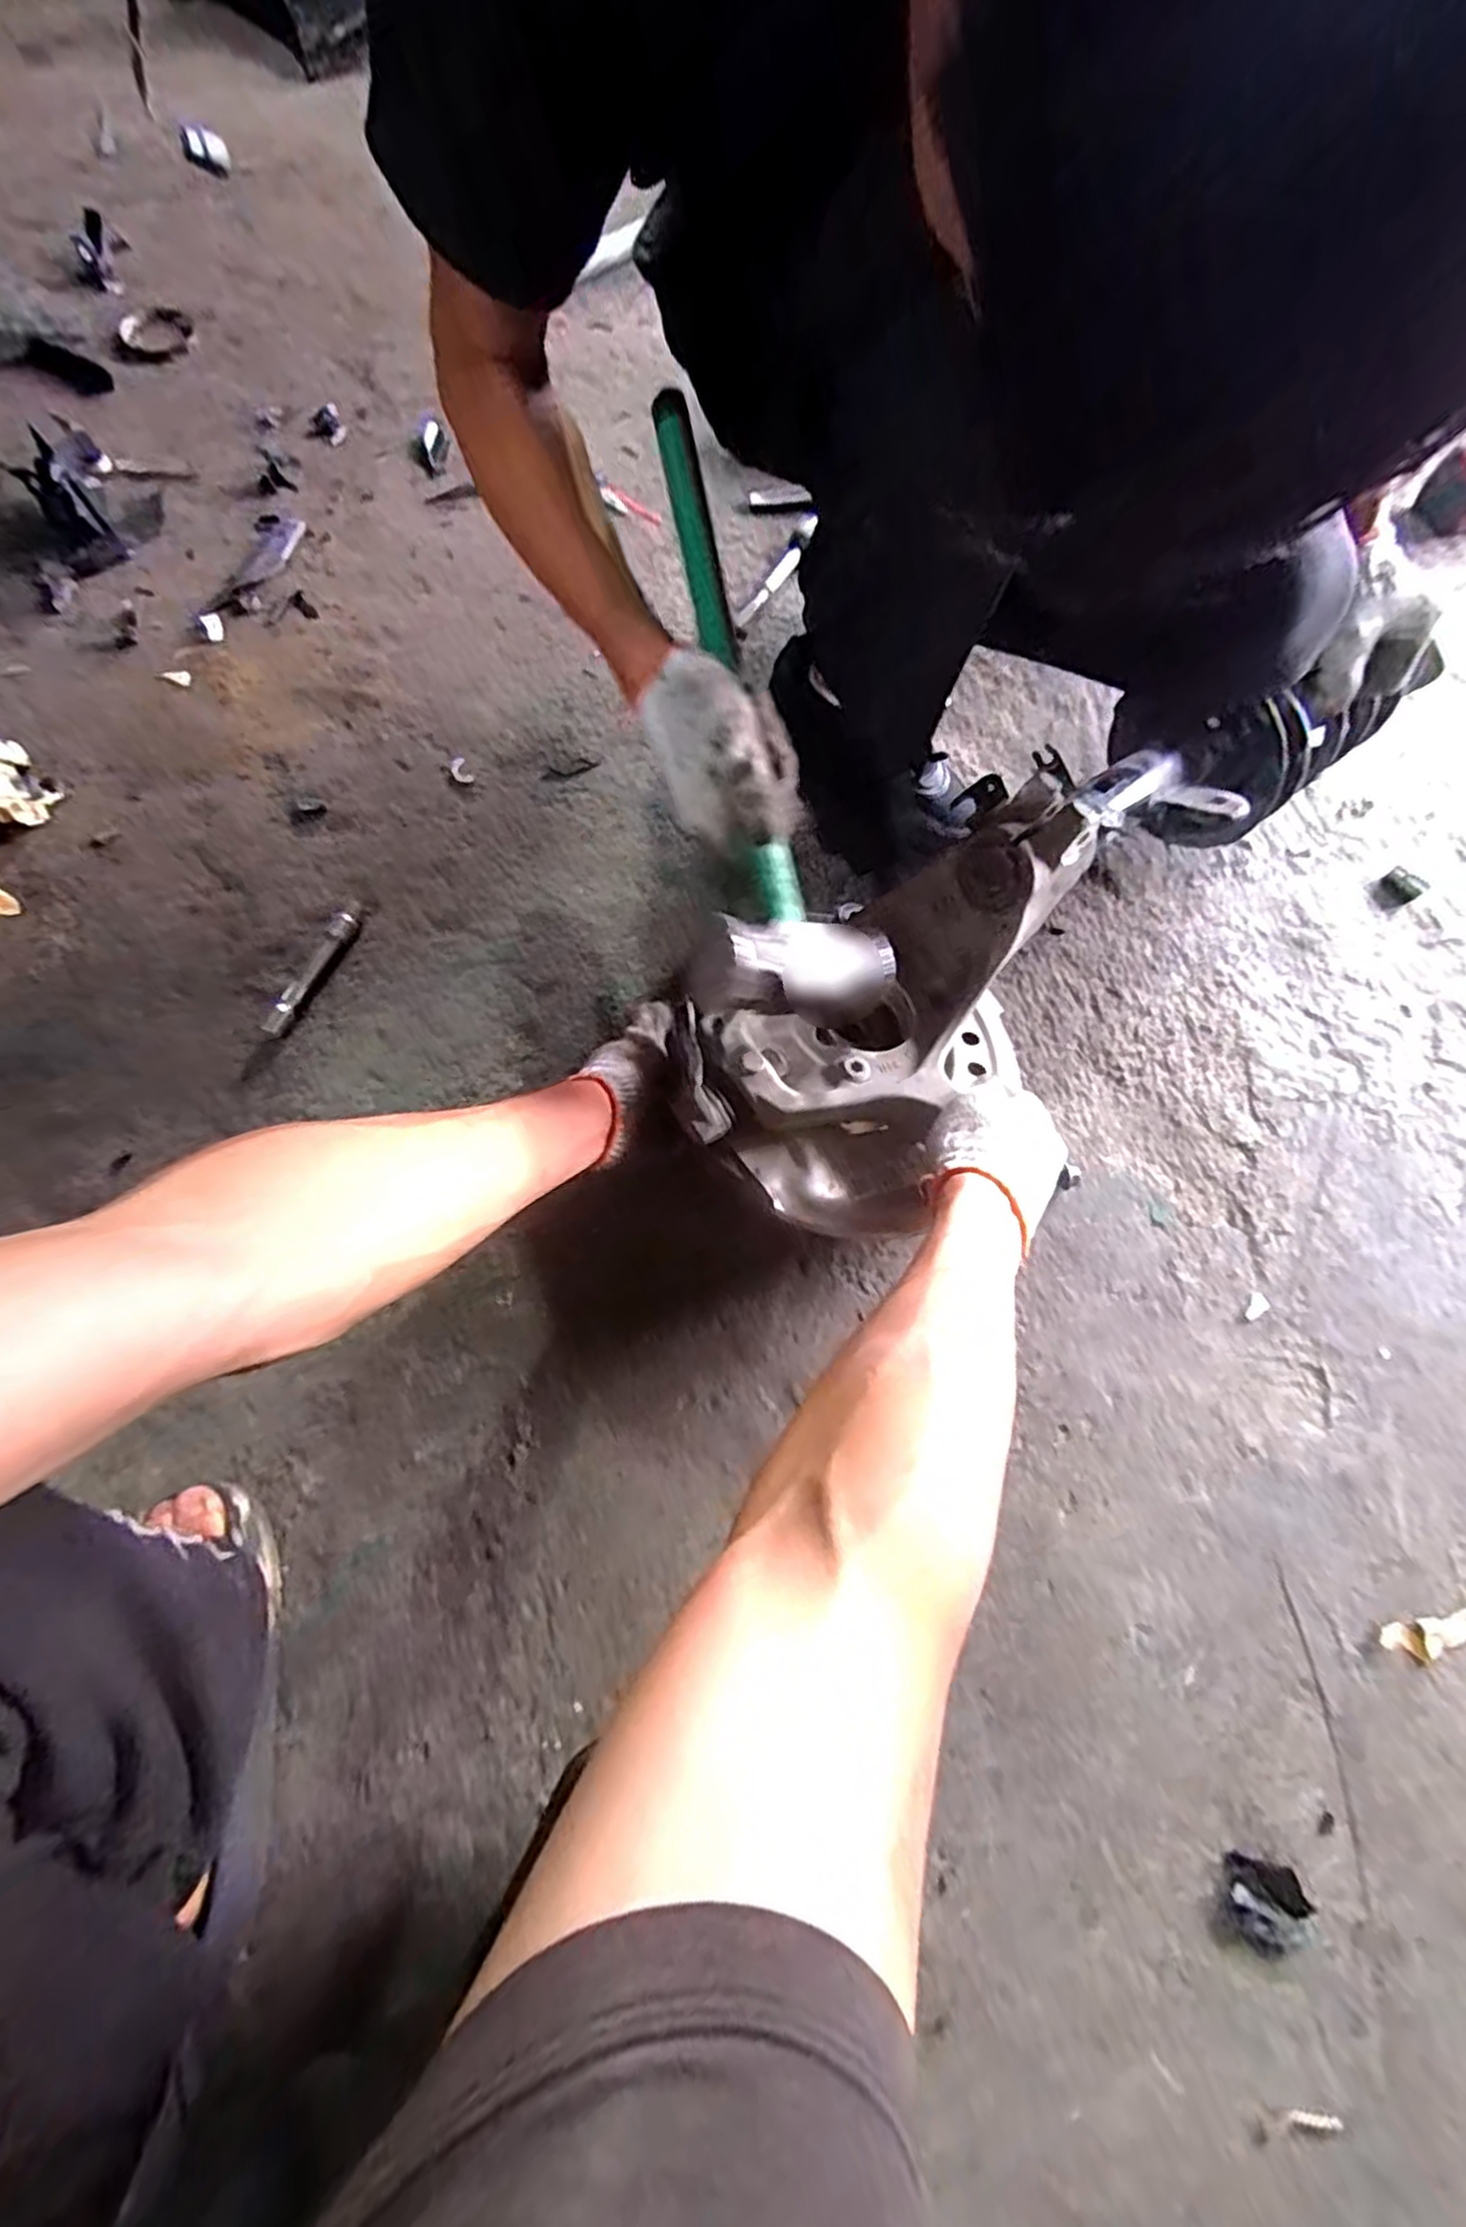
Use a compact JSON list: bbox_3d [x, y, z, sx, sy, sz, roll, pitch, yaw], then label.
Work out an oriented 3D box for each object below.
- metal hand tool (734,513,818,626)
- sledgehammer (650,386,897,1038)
[{"bbox_3d":[0.047,-0.573,0.797,0.020,0.014,0.153,33,85,11],"label":"metal hand tool"},{"bbox_3d":[-0.001,-0.230,0.439,0.124,0.059,0.380,-14,85,-6],"label":"sledgehammer"}]

